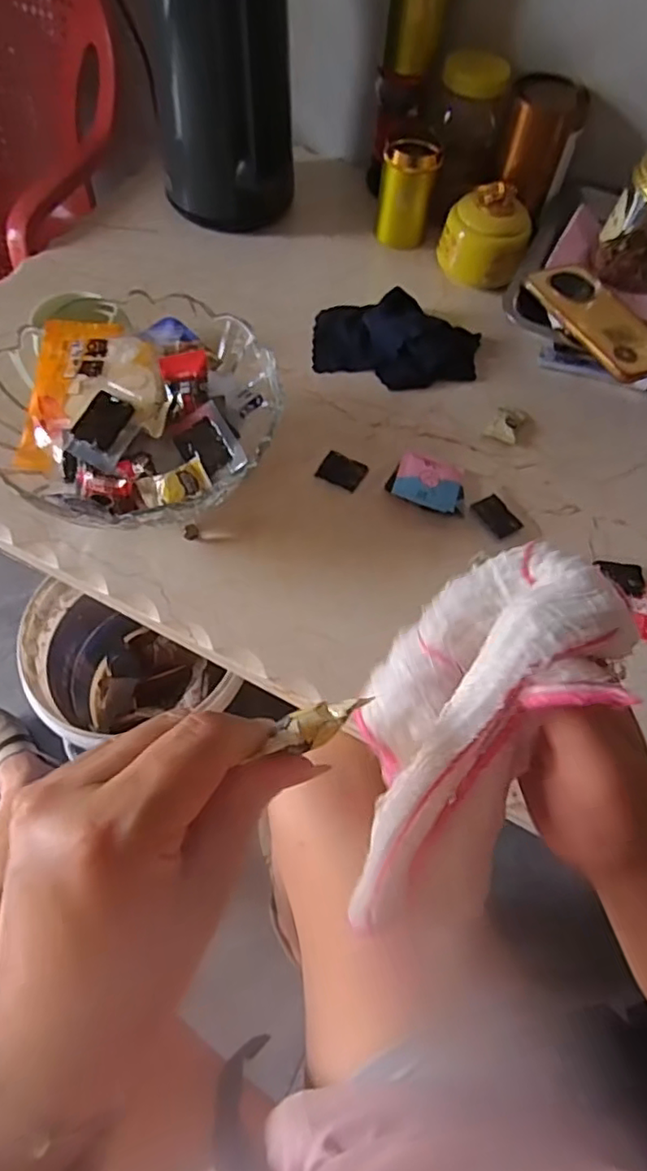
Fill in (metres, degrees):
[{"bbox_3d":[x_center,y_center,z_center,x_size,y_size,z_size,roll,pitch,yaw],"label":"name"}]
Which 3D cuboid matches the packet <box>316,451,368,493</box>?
[{"bbox_3d":[0.017,-0.108,0.564,0.041,0.004,0.034,27,63,11],"label":"packet"}]

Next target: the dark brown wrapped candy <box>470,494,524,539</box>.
[{"bbox_3d":[0.158,-0.062,0.547,0.033,0.010,0.043,-27,66,-17],"label":"dark brown wrapped candy"}]

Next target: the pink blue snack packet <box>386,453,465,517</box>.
[{"bbox_3d":[0.096,-0.092,0.550,0.070,0.020,0.048,12,61,4],"label":"pink blue snack packet"}]

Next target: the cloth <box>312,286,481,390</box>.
[{"bbox_3d":[0.080,-0.264,0.635,0.179,0.036,0.113,1,61,-3],"label":"cloth"}]

